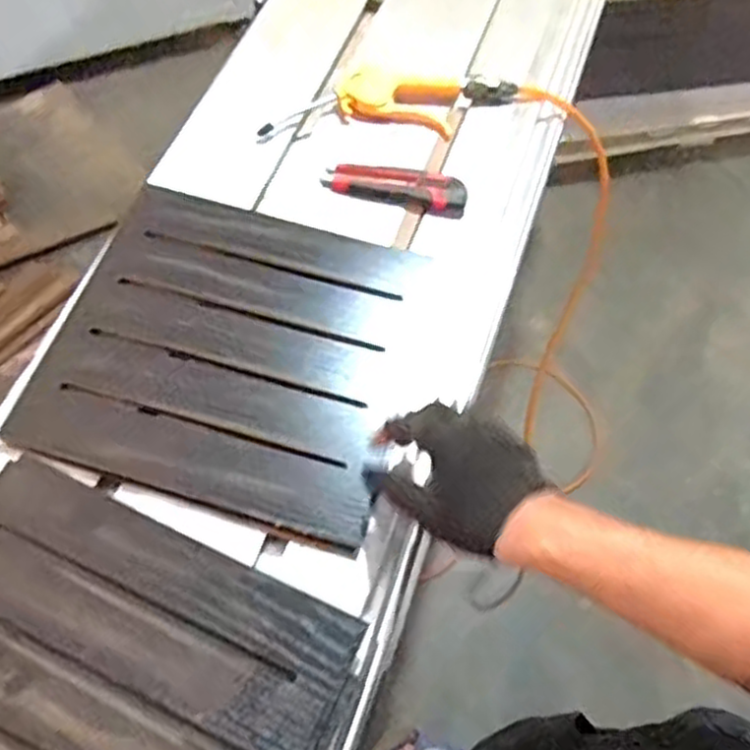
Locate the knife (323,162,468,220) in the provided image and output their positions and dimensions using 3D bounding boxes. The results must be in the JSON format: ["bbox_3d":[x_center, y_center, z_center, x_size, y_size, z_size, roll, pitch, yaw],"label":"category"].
[{"bbox_3d":[0.021,-0.197,0.796,0.148,0.015,0.044,14,62,7],"label":"knife"}]

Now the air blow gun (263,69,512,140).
[{"bbox_3d":[0.018,-0.297,0.840,0.270,0.032,0.077,2,62,-2],"label":"air blow gun"}]

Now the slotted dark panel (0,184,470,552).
[{"bbox_3d":[-0.113,-0.025,0.697,0.328,0.017,0.292,16,62,8],"label":"slotted dark panel"}]

